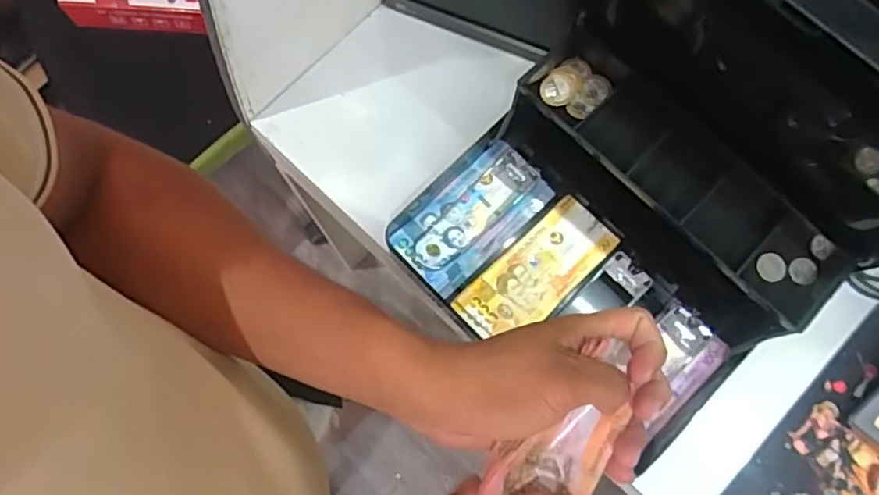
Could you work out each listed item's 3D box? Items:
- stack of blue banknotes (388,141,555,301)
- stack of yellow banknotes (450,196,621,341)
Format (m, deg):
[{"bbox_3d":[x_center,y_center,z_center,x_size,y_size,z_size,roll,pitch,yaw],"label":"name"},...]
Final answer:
[{"bbox_3d":[0.031,-0.029,0.595,0.151,0.018,0.084,-42,80,-10],"label":"stack of blue banknotes"},{"bbox_3d":[0.091,0.025,0.569,0.157,0.018,0.070,-42,80,-10],"label":"stack of yellow banknotes"}]

